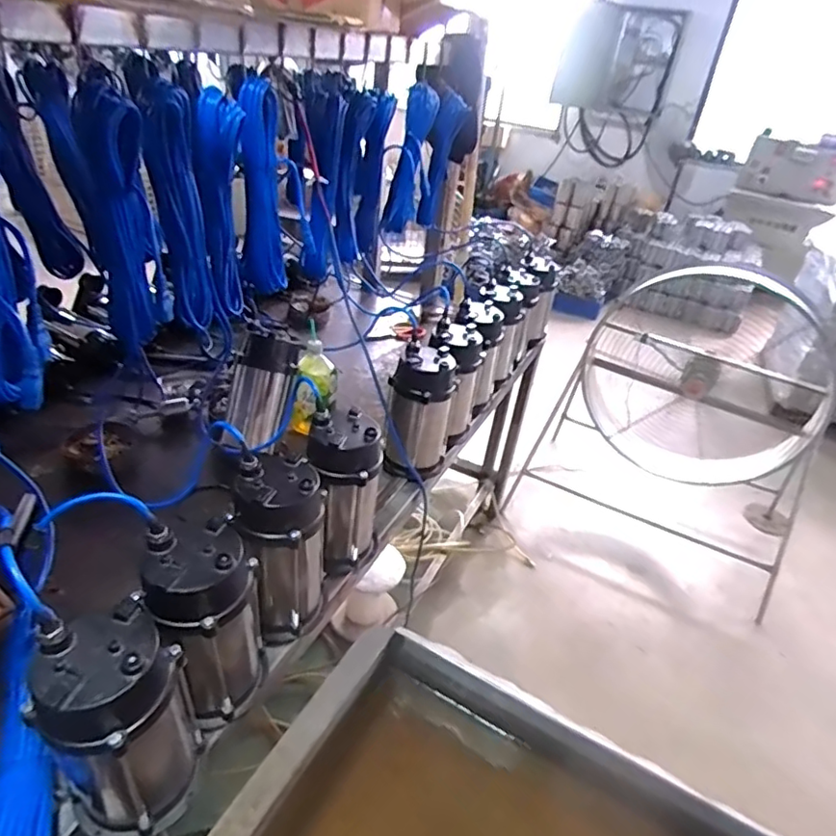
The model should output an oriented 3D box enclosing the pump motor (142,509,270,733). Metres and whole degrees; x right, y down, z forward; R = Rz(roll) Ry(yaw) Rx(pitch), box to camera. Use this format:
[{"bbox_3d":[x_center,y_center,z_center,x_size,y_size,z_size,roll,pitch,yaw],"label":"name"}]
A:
[{"bbox_3d":[-0.257,0.264,0.725,0.123,0.257,0.116,-8,36,-22],"label":"pump motor"}]

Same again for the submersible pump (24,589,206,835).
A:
[{"bbox_3d":[-0.311,0.326,0.615,0.137,0.250,0.119,-18,41,-34],"label":"submersible pump"}]

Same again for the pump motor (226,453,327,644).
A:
[{"bbox_3d":[-0.198,0.190,0.839,0.123,0.248,0.126,4,33,-5],"label":"pump motor"}]

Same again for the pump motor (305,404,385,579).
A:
[{"bbox_3d":[-0.121,0.127,0.959,0.119,0.252,0.120,1,33,-9],"label":"pump motor"}]

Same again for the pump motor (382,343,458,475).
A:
[{"bbox_3d":[0.003,-0.010,1.188,0.132,0.250,0.109,7,33,-1],"label":"pump motor"}]

